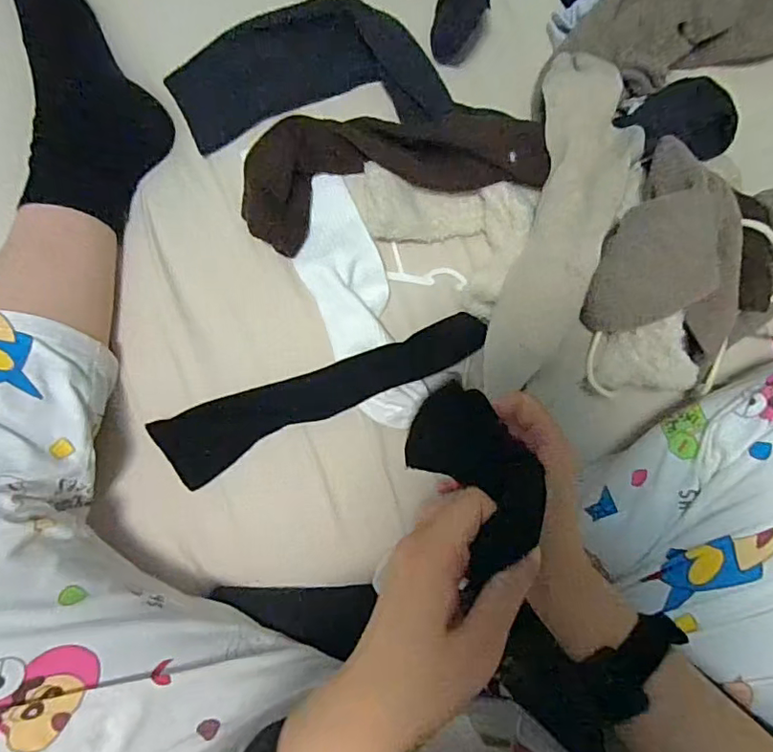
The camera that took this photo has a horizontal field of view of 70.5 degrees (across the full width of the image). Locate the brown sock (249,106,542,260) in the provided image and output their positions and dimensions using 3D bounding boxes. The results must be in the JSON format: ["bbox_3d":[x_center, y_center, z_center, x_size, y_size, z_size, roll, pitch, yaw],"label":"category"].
[{"bbox_3d":[0.002,-0.187,0.483,0.260,0.052,0.096,-14,85,-2],"label":"brown sock"}]

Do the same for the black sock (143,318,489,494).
[{"bbox_3d":[-0.051,0.010,0.488,0.298,0.024,0.057,-24,86,-3],"label":"black sock"}]

